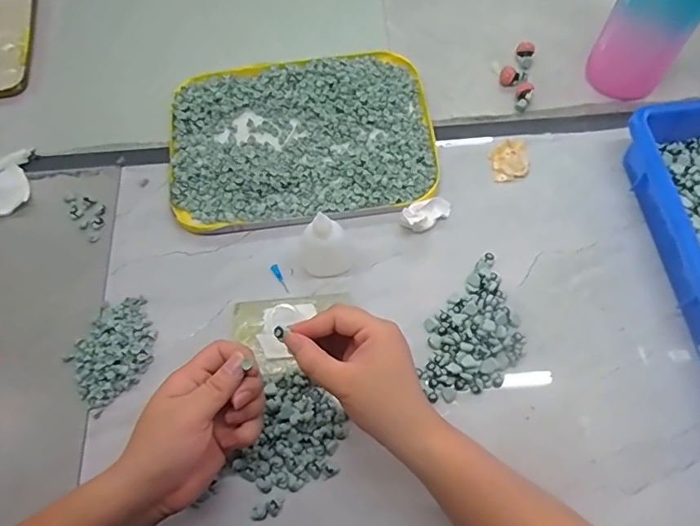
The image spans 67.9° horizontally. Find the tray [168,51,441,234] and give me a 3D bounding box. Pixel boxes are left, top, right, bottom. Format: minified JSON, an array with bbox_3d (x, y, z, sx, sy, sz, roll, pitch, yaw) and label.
[{"bbox_3d":[-0.052,-0.134,0.557,0.275,0.021,0.202,-6,66,0],"label":"tray"}]

